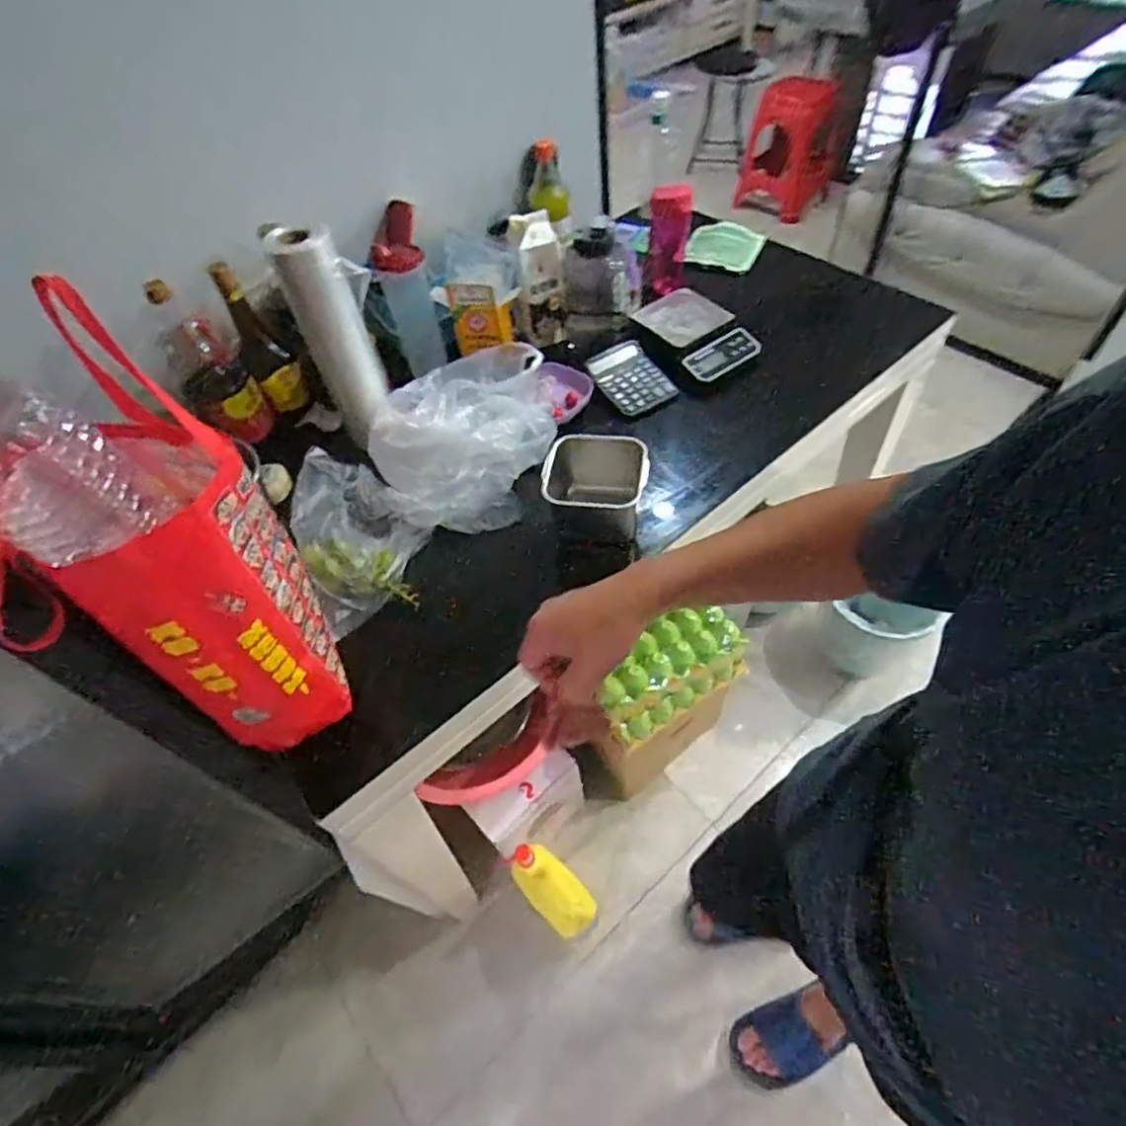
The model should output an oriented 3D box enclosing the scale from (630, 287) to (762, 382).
[{"bbox_3d":[0.250,-0.429,1.142,0.156,0.031,0.200,-28,72,-18],"label":"scale"}]

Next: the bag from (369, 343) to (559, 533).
[{"bbox_3d":[-0.149,-0.206,0.981,0.299,0.109,0.291,-12,52,-3],"label":"bag"}]

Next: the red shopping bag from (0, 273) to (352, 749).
[{"bbox_3d":[-0.361,0.016,0.600,0.141,0.461,0.178,-4,52,3],"label":"red shopping bag"}]

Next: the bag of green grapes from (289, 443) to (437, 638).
[{"bbox_3d":[-0.299,-0.050,0.901,0.164,0.090,0.260,-24,54,-12],"label":"bag of green grapes"}]

